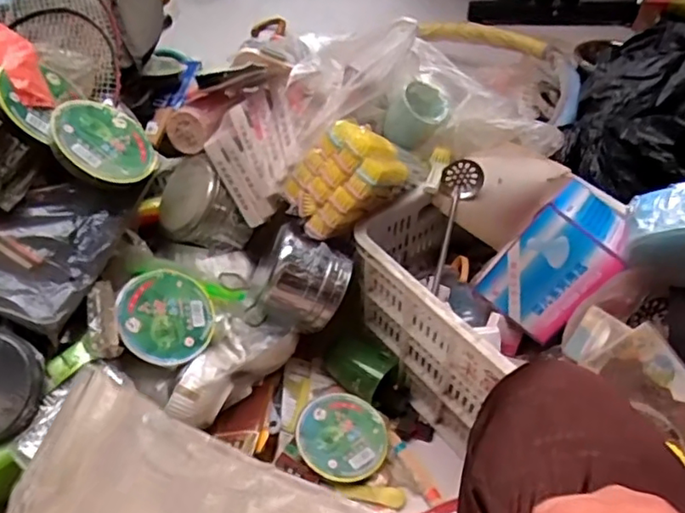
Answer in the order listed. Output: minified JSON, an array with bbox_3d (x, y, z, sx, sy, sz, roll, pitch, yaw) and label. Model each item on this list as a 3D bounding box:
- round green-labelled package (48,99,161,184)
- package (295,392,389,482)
[{"bbox_3d":[-0.323,-0.151,0.801,0.133,0.032,0.129,24,48,-30],"label":"round green-labelled package"},{"bbox_3d":[0.001,0.271,0.893,0.131,0.031,0.131,0,46,0],"label":"package"}]

